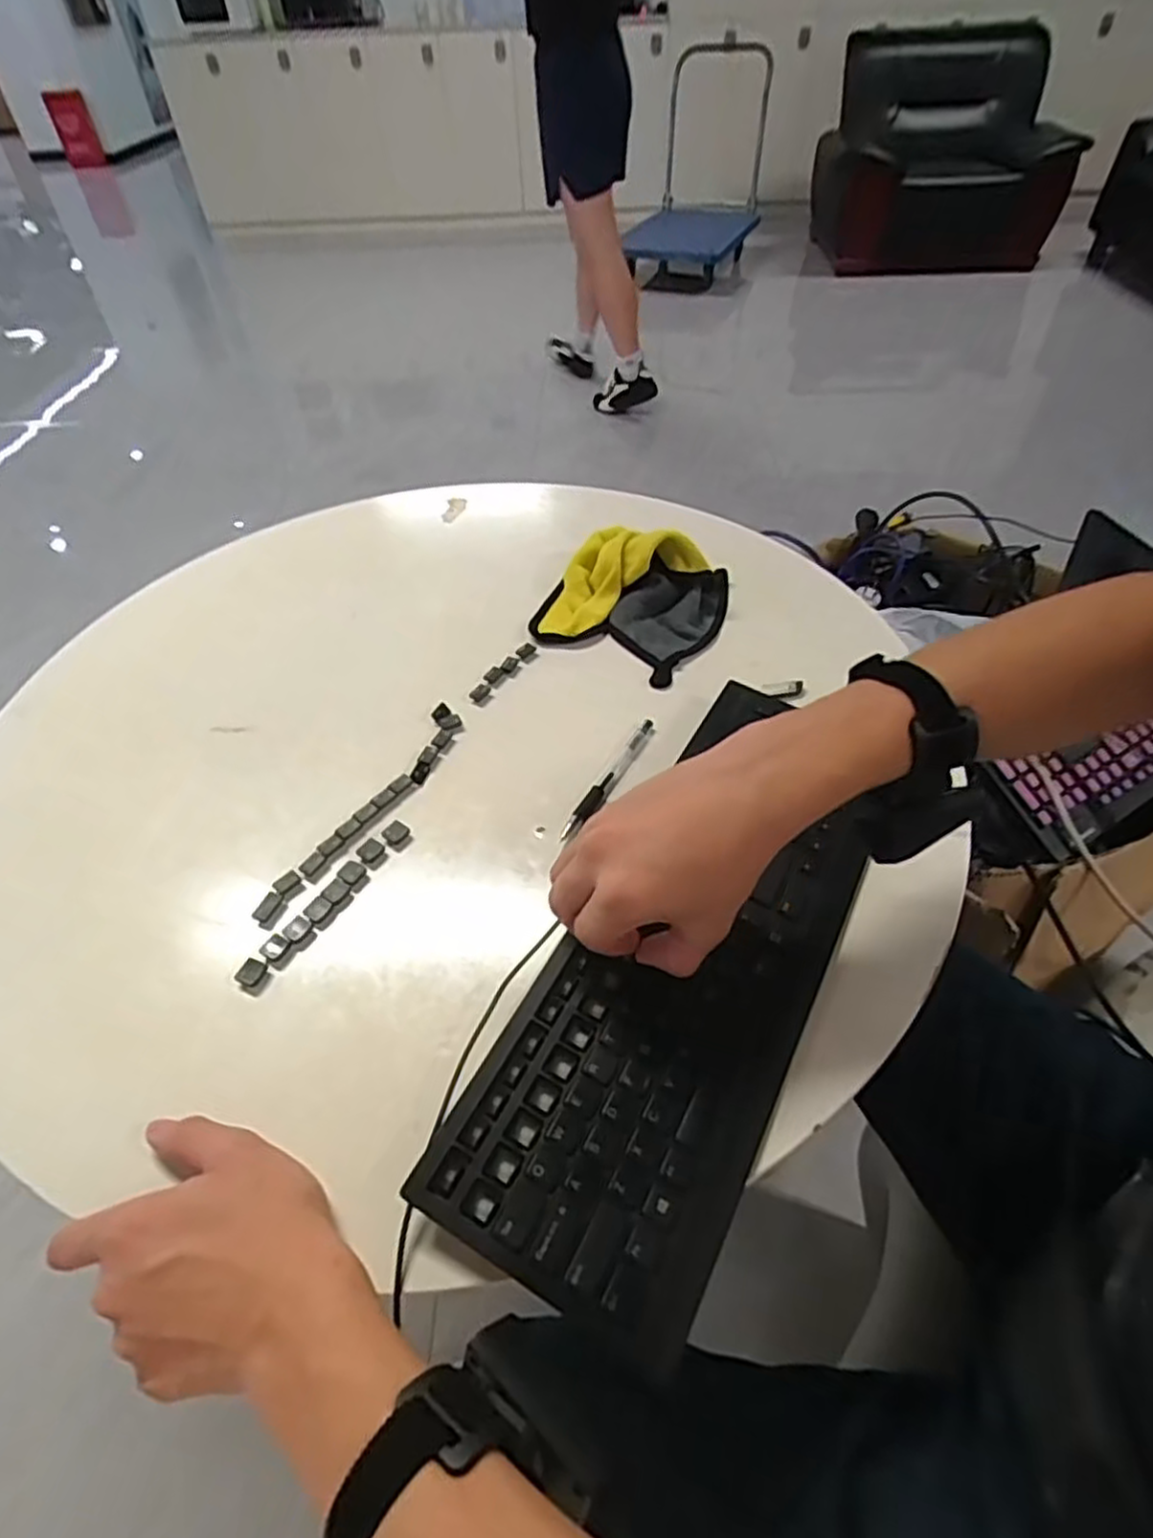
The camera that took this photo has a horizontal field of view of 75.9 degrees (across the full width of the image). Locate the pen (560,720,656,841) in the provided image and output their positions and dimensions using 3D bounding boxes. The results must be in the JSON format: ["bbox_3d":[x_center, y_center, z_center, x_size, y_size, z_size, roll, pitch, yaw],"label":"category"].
[{"bbox_3d":[0.026,0.006,0.549,0.017,0.012,0.127,21,51,22],"label":"pen"}]

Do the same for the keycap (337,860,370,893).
[{"bbox_3d":[-0.150,0.070,0.496,0.021,0.007,0.017,24,52,25],"label":"keycap"}]

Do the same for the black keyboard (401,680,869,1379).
[{"bbox_3d":[0.077,0.103,0.448,0.153,0.025,0.395,24,53,24],"label":"black keyboard"}]

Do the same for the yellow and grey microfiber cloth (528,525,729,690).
[{"bbox_3d":[0.052,-0.163,0.667,0.154,0.061,0.161,22,51,23],"label":"yellow and grey microfiber cloth"}]

